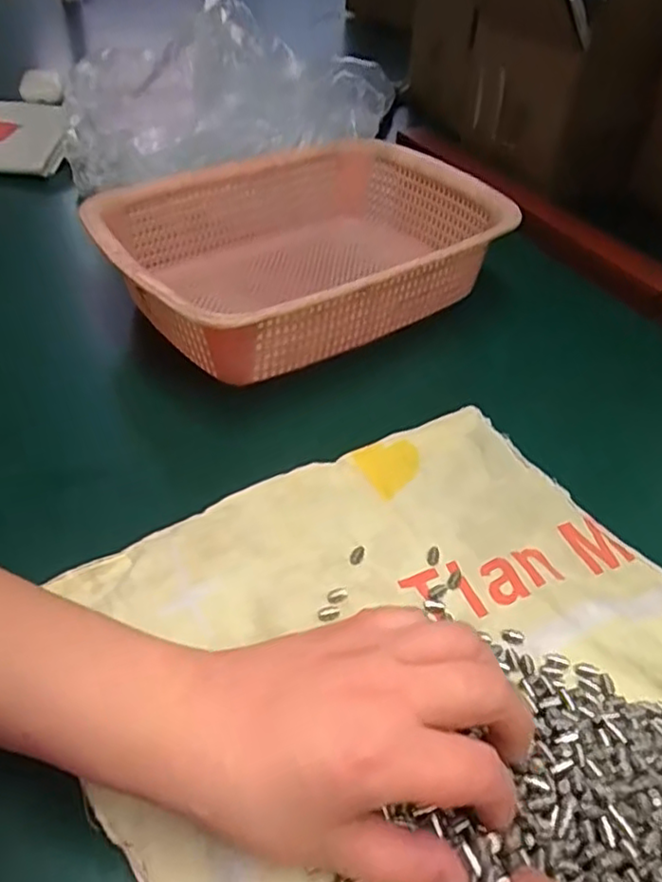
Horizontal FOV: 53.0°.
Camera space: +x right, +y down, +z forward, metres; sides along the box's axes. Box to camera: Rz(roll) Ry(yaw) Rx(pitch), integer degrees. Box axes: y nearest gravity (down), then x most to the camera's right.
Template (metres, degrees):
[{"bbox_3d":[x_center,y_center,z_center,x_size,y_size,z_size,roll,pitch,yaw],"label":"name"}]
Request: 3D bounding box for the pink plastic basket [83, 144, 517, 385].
[{"bbox_3d":[-0.021,-0.140,0.514,0.277,0.086,0.208,-25,50,-27],"label":"pink plastic basket"}]

